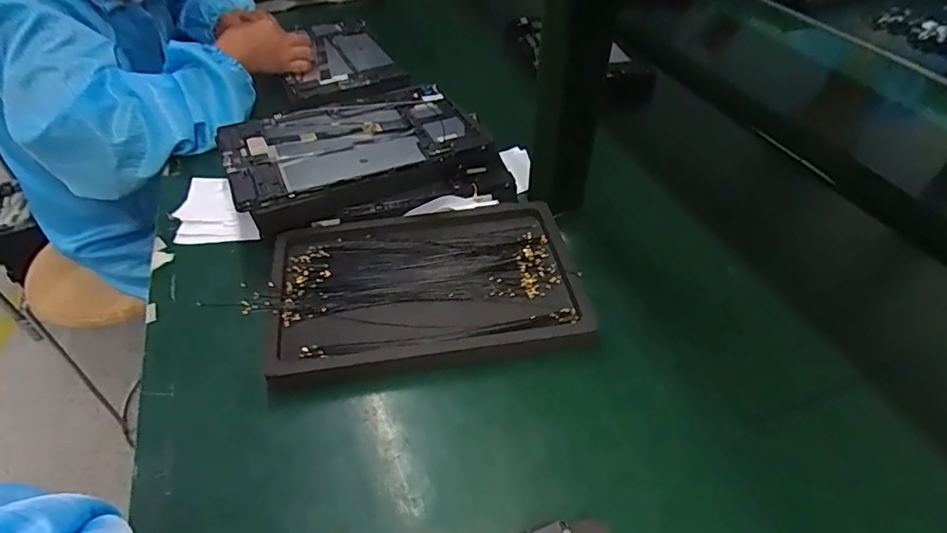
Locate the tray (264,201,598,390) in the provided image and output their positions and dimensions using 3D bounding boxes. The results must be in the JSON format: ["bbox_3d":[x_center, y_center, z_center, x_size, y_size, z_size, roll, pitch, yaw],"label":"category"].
[{"bbox_3d":[-0.038,0.014,0.437,0.245,0.024,0.165,-7,46,-7],"label":"tray"}]

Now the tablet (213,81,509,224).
[{"bbox_3d":[-0.117,-0.120,0.541,0.248,0.051,0.161,-18,49,-16],"label":"tablet"}]

